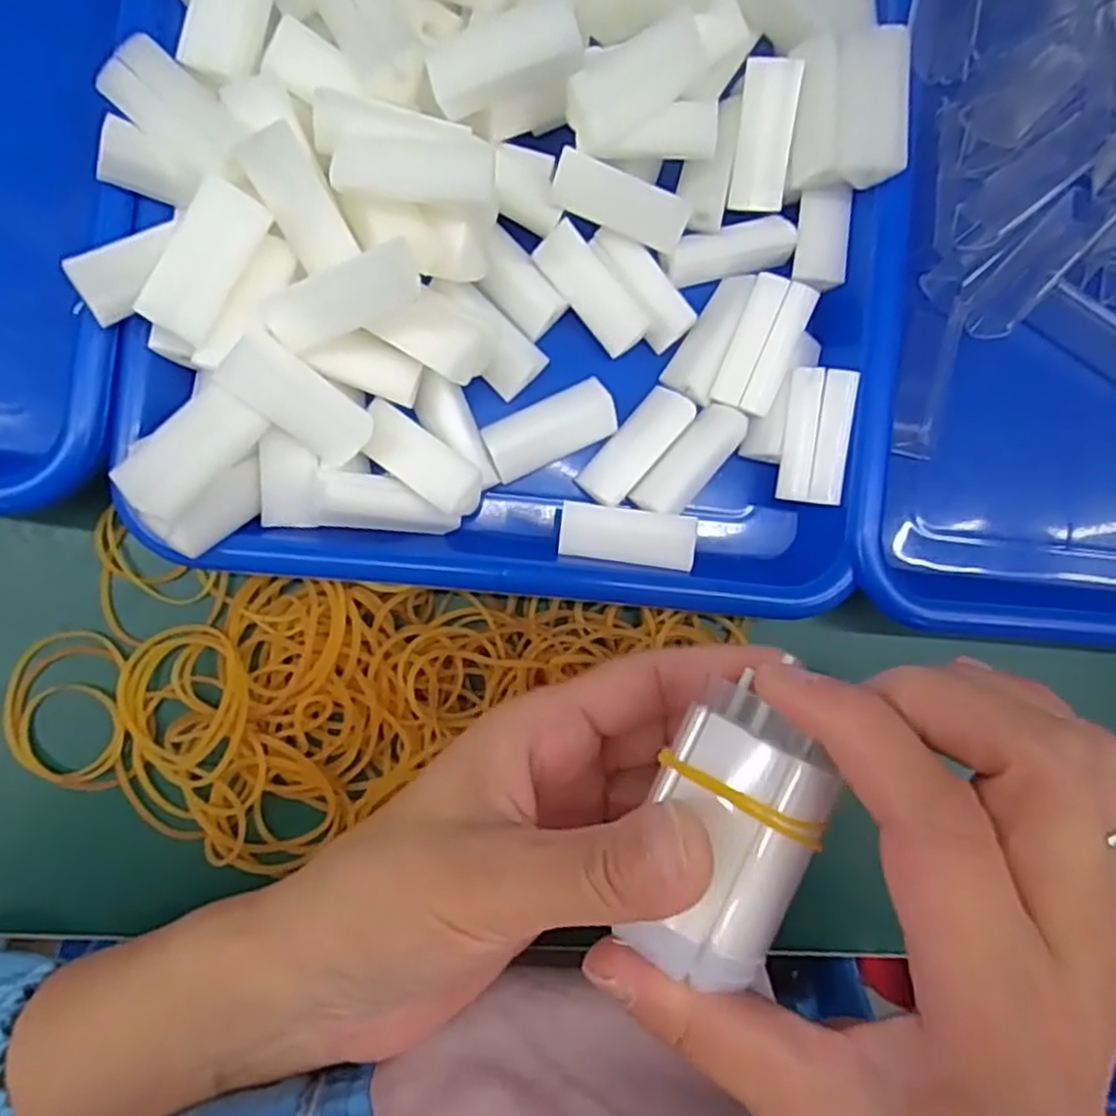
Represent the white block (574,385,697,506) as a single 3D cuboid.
[{"bbox_3d":[0.027,-0.039,0.263,0.017,0.006,0.046,41,85,-2],"label":"white block"}]

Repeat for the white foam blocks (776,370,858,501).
[{"bbox_3d":[0.089,-0.041,0.259,0.022,0.013,0.044,5,92,14],"label":"white foam blocks"}]

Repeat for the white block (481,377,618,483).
[{"bbox_3d":[-0.002,-0.044,0.259,0.045,0.008,0.019,-26,90,-5],"label":"white block"}]

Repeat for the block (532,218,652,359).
[{"bbox_3d":[0.012,-0.091,0.258,0.018,0.011,0.045,-39,91,-5],"label":"block"}]

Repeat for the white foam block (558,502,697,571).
[{"bbox_3d":[0.023,-0.007,0.257,0.044,0.014,0.018,8,87,-4],"label":"white foam block"}]

